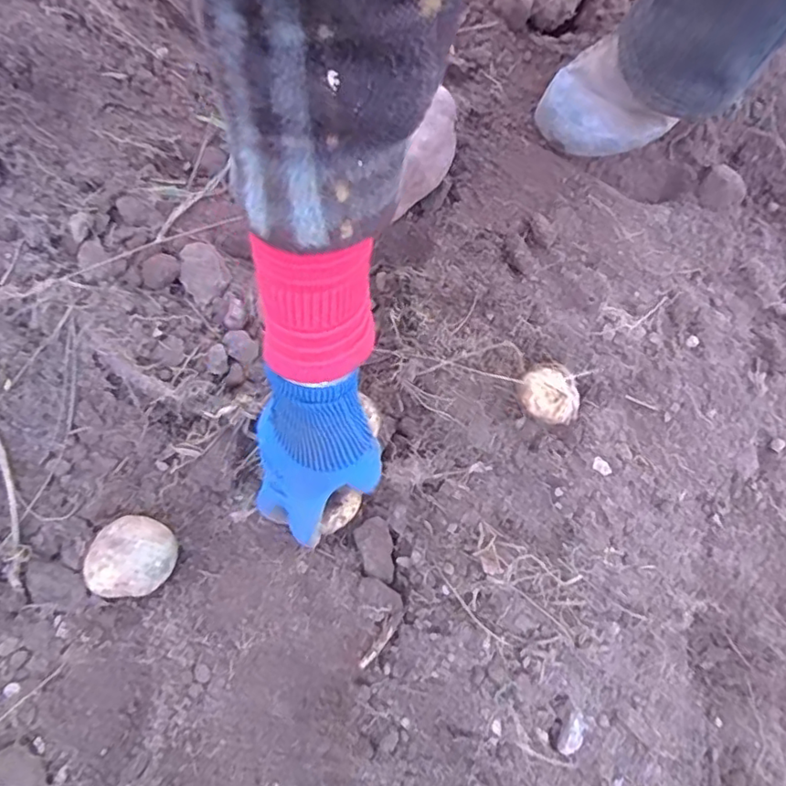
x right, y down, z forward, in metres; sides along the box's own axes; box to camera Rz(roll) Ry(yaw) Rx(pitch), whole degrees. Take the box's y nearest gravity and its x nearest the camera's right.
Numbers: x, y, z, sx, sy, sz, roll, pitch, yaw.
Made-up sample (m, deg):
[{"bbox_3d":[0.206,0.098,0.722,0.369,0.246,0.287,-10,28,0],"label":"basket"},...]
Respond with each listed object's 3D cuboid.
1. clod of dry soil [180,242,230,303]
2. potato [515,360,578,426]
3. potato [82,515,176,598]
[{"bbox_3d":[-0.160,-0.102,0.505,0.038,0.011,0.046,-34,108,-8],"label":"clod of dry soil"},{"bbox_3d":[0.127,0.003,0.497,0.046,0.029,0.050,0,78,1],"label":"potato"},{"bbox_3d":[-0.196,0.125,0.463,0.057,0.049,0.057,0,78,1],"label":"potato"}]

